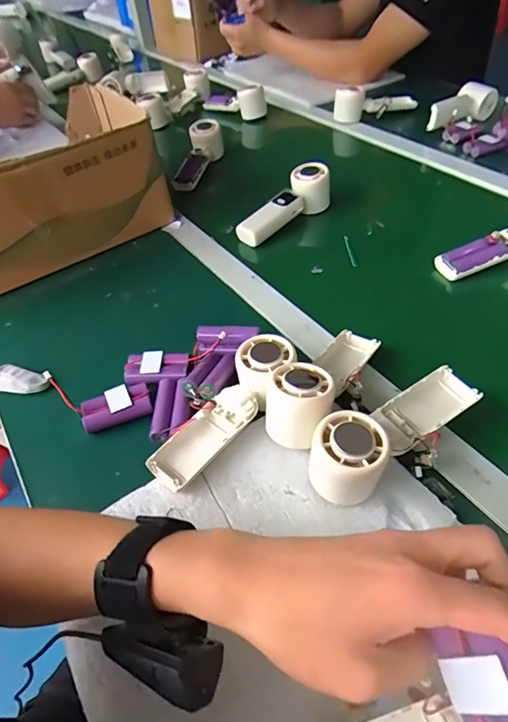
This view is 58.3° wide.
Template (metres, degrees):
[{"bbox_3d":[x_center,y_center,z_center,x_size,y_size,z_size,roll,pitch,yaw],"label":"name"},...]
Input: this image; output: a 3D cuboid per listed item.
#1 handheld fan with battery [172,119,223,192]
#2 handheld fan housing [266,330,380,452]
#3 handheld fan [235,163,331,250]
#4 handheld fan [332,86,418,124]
[{"bbox_3d":[-0.103,-0.356,0.818,0.050,0.053,0.160,11,66,16],"label":"handheld fan with battery"},{"bbox_3d":[0.063,0.022,0.430,0.059,0.060,0.178,22,32,25],"label":"handheld fan housing"},{"bbox_3d":[0.046,-0.223,0.671,0.161,0.059,0.043,-40,54,-12],"label":"handheld fan"},{"bbox_3d":[0.245,-0.518,0.917,0.165,0.058,0.047,1,47,7],"label":"handheld fan"}]

